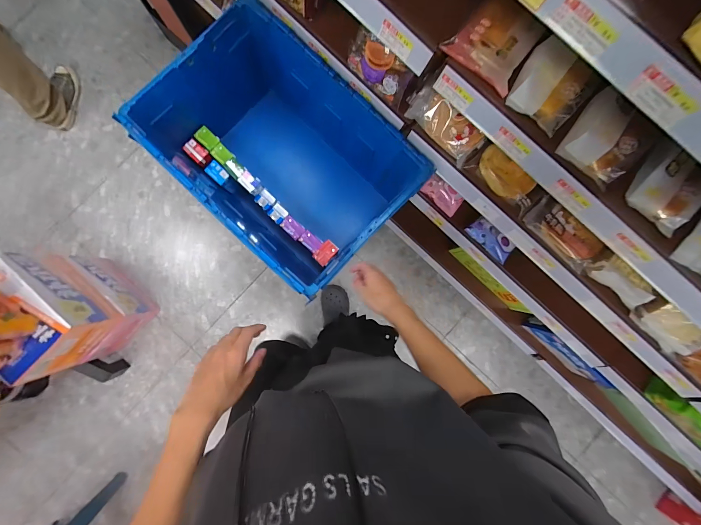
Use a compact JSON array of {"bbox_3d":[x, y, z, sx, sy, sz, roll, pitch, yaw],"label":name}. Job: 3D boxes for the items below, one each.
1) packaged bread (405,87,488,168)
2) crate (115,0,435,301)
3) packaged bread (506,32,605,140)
[{"bbox_3d":[0.198,-0.293,0.667,0.183,0.053,0.087,43,87,2],"label":"packaged bread"},{"bbox_3d":[-0.158,-0.258,0.854,0.573,0.339,0.417,43,87,2],"label":"crate"},{"bbox_3d":[0.282,-0.247,0.448,0.102,0.038,0.095,43,87,2],"label":"packaged bread"}]

